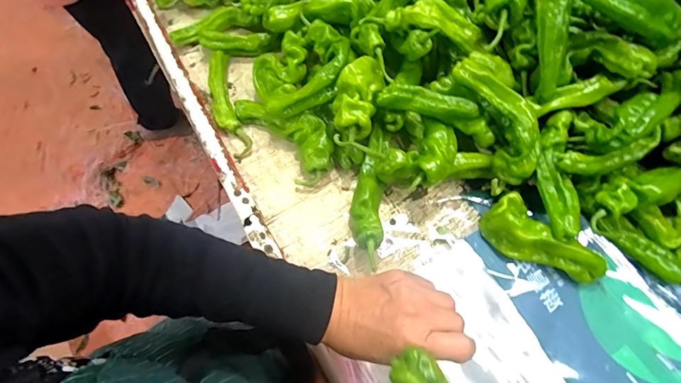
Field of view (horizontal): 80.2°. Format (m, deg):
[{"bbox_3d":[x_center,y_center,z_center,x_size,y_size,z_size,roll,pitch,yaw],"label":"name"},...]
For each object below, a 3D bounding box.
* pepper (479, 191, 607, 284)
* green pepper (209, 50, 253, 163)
[{"bbox_3d":[0.229,0.056,0.460,0.070,0.045,0.127,-41,72,-12],"label":"pepper"},{"bbox_3d":[-0.163,-0.123,0.571,0.039,0.031,0.169,-17,69,-4],"label":"green pepper"}]

